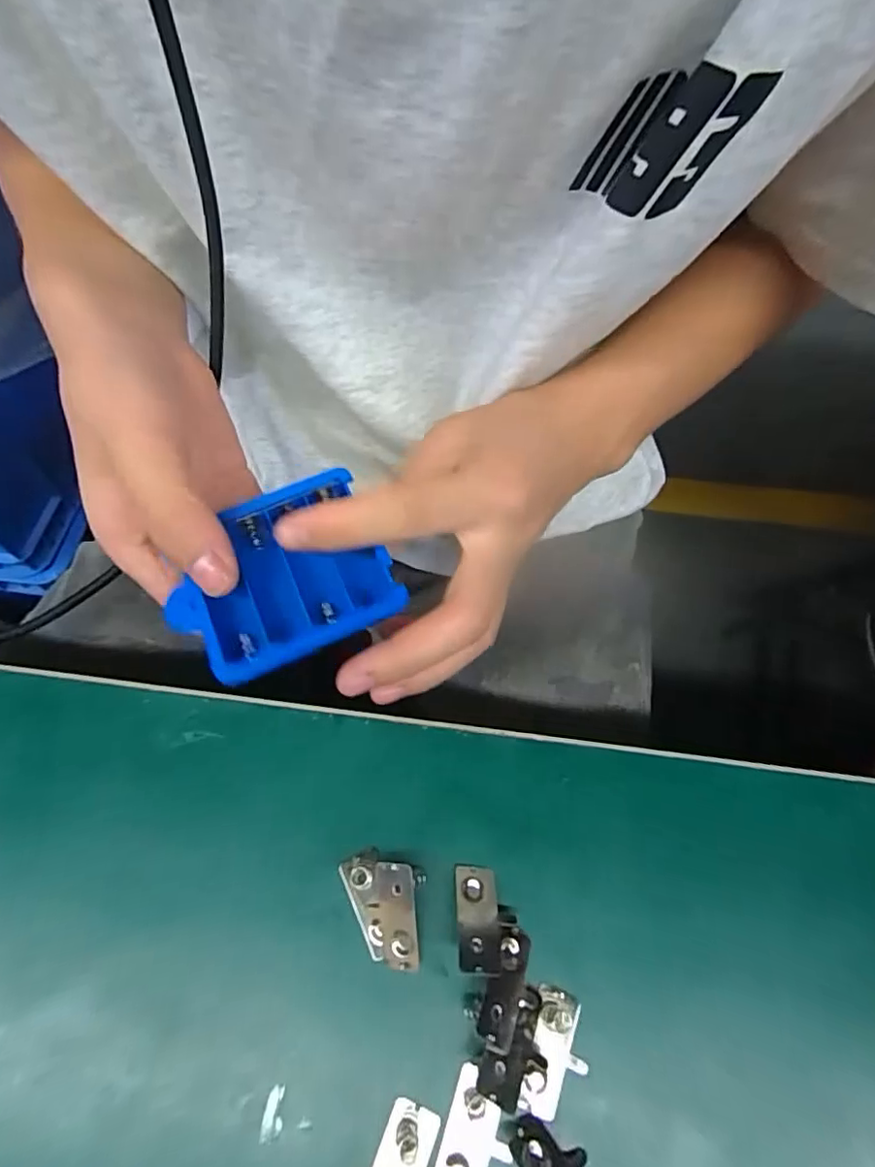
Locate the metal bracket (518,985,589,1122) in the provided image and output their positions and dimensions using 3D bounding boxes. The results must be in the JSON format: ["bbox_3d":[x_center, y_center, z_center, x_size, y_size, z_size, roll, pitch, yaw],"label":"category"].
[{"bbox_3d":[0.034,0.133,0.159,0.016,0.004,0.029,18,64,5],"label":"metal bracket"}]

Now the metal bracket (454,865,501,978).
[{"bbox_3d":[0.012,0.101,0.169,0.013,0.004,0.029,-1,41,-3],"label":"metal bracket"}]

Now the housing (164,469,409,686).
[{"bbox_3d":[-0.059,-0.003,0.207,0.075,0.011,0.065,-24,67,-13],"label":"housing"}]

